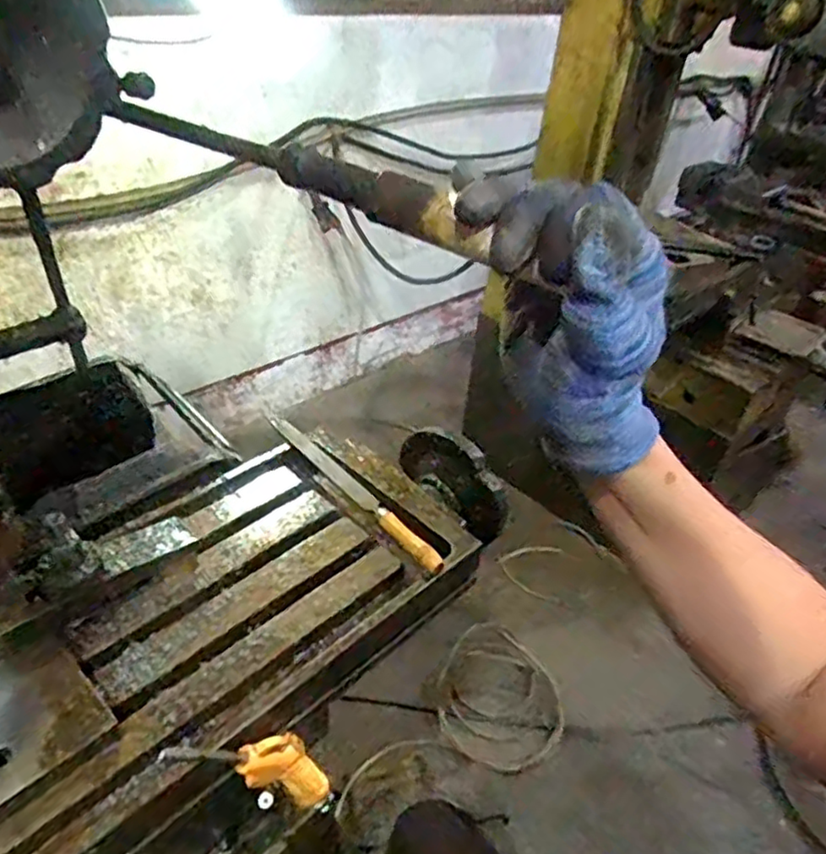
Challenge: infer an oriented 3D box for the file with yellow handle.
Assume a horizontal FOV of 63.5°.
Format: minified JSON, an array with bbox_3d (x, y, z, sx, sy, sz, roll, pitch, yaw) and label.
[{"bbox_3d":[-0.057,0.057,0.660,0.025,0.018,0.258,-25,47,-34],"label":"file with yellow handle"}]

